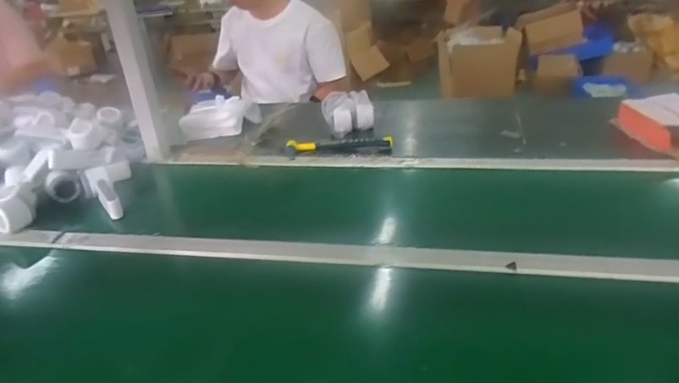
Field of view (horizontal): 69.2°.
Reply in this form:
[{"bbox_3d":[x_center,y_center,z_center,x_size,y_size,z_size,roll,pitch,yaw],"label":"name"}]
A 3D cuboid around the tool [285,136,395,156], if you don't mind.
[{"bbox_3d":[0.000,-0.106,1.132,0.240,0.025,0.041,-4,28,2],"label":"tool"}]

